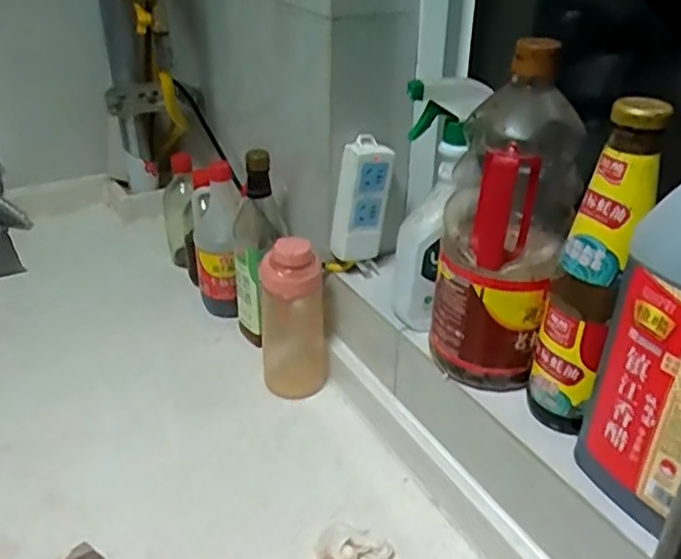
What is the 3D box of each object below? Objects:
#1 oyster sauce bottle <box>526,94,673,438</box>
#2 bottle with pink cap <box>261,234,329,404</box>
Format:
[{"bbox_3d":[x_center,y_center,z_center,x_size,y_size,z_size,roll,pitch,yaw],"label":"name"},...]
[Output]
[{"bbox_3d":[0.186,0.002,0.489,0.062,0.254,0.060,8,29,17],"label":"oyster sauce bottle"},{"bbox_3d":[-0.054,0.042,0.753,0.076,0.189,0.070,2,31,-1],"label":"bottle with pink cap"}]

